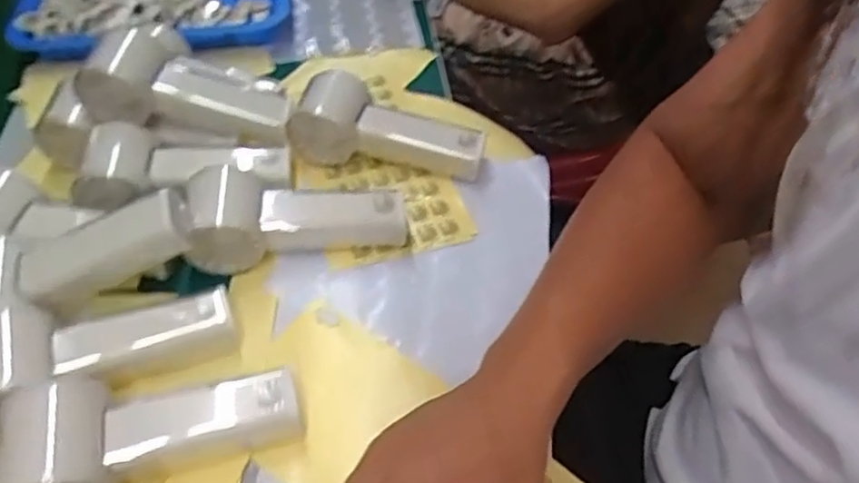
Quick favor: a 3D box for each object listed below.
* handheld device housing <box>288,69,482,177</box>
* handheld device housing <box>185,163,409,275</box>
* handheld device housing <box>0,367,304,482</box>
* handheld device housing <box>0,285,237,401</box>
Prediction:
[{"bbox_3d":[-0.033,-0.089,0.525,0.152,0.054,0.056,13,49,-4],"label":"handheld device housing"},{"bbox_3d":[-0.094,-0.024,0.462,0.148,0.052,0.066,-11,49,-9],"label":"handheld device housing"},{"bbox_3d":[-0.147,0.103,0.349,0.150,0.053,0.064,-11,49,-9],"label":"handheld device housing"},{"bbox_3d":[-0.194,0.065,0.385,0.150,0.042,0.063,-8,47,-24],"label":"handheld device housing"}]

